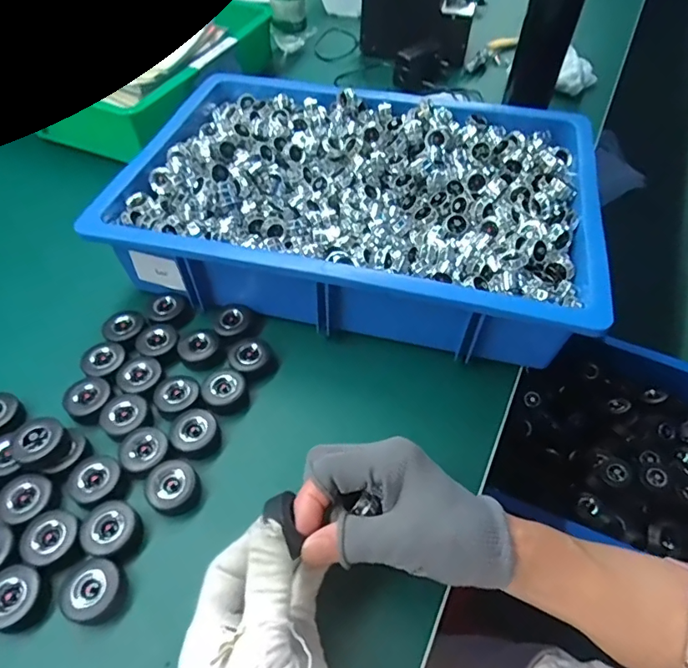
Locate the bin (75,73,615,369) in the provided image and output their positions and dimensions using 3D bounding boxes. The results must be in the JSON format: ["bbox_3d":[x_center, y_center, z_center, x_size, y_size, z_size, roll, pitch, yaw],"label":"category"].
[{"bbox_3d":[0.013,-0.141,0.511,0.438,0.098,0.302,13,53,6],"label":"bin"}]

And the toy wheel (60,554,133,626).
[{"bbox_3d":[-0.167,0.169,0.329,0.037,0.025,0.041,-28,59,-22],"label":"toy wheel"}]

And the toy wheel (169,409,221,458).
[{"bbox_3d":[-0.120,0.081,0.400,0.037,0.020,0.038,2,53,-2],"label":"toy wheel"}]

